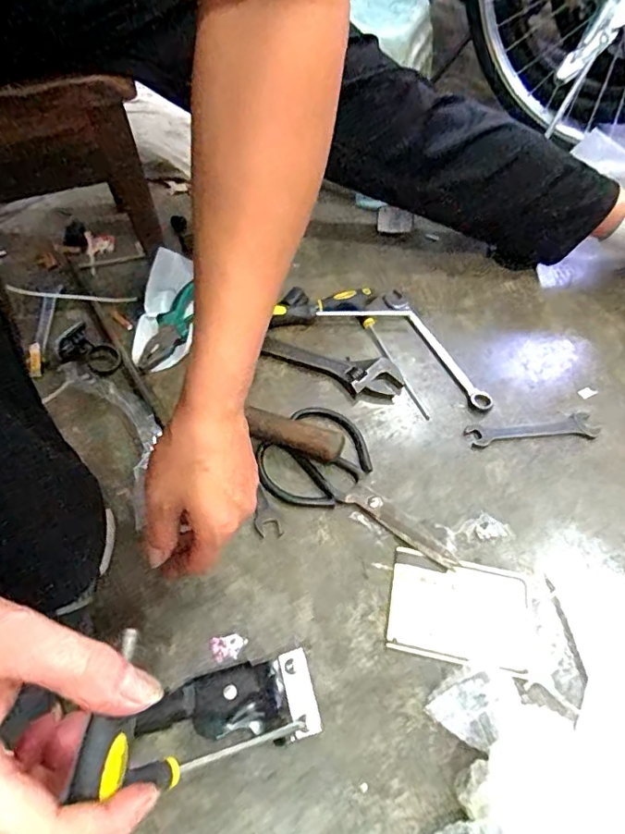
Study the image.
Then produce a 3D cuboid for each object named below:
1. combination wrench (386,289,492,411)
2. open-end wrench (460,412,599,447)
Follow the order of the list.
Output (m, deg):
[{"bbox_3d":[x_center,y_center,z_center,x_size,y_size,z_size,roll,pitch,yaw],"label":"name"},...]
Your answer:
[{"bbox_3d":[0.150,-0.090,0.657,0.033,0.015,0.211,-20,59,-18],"label":"combination wrench"},{"bbox_3d":[0.248,0.015,0.595,0.150,0.004,0.029,-6,56,-9],"label":"open-end wrench"}]

